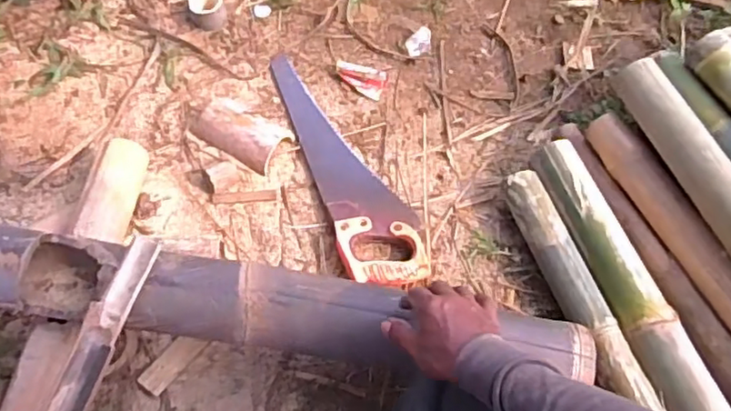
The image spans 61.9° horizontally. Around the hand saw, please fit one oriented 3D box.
[{"bbox_3d":[-0.037,-0.078,0.930,0.118,0.034,0.460,-20,64,-11],"label":"hand saw"}]

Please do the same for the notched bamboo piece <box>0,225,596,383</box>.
[{"bbox_3d":[-0.186,0.115,0.724,0.902,0.079,0.098,9,62,-1],"label":"notched bamboo piece"}]

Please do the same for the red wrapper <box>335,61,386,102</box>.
[{"bbox_3d":[-0.011,-0.210,1.015,0.088,0.011,0.053,17,63,9],"label":"red wrapper"}]

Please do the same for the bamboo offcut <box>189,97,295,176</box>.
[{"bbox_3d":[-0.197,-0.123,0.942,0.157,0.048,0.091,34,67,16],"label":"bamboo offcut"}]

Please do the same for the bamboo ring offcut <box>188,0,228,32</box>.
[{"bbox_3d":[-0.275,-0.342,1.061,0.063,0.038,0.072,-15,63,-8],"label":"bamboo ring offcut"}]

